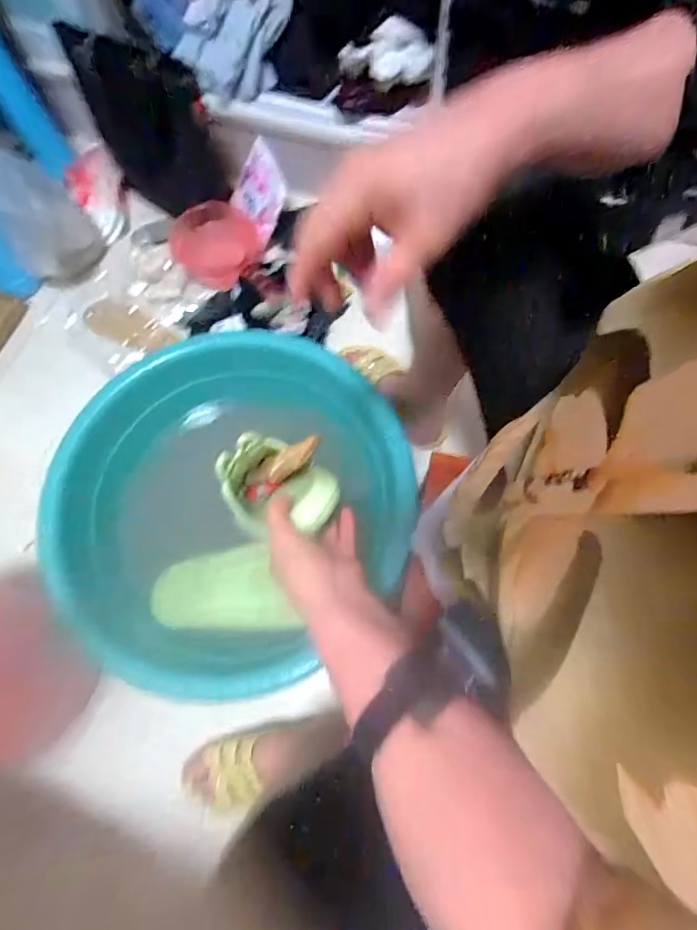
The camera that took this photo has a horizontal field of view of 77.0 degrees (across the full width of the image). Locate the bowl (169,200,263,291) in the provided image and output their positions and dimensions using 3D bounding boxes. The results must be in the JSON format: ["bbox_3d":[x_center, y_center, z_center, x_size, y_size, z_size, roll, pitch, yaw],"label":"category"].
[{"bbox_3d":[-0.252,-0.409,0.821,0.152,0.063,0.142,-1,73,2],"label":"bowl"}]

